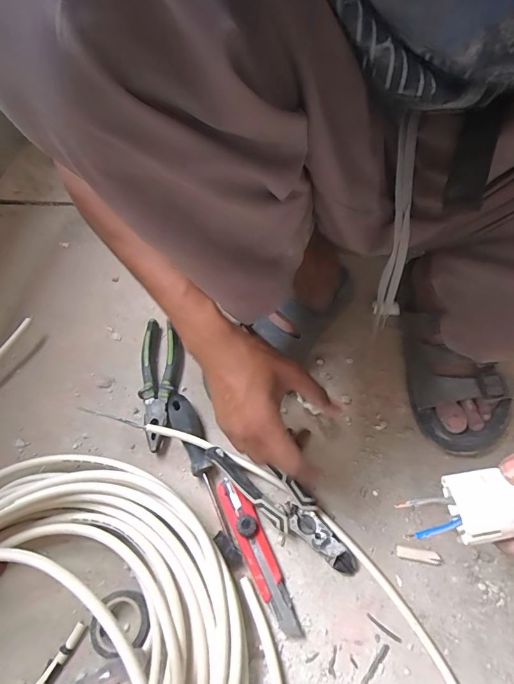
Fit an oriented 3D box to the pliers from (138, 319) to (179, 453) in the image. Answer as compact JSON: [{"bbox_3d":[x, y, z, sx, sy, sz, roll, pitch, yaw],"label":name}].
[{"bbox_3d":[-0.131,0.051,0.527,0.050,0.027,0.186,-8,57,0],"label":"pliers"}]

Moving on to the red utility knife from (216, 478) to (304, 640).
[{"bbox_3d":[0.000,0.221,0.413,0.030,0.022,0.162,-25,59,-11],"label":"red utility knife"}]

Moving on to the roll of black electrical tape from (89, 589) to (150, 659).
[{"bbox_3d":[-0.134,0.276,0.387,0.056,0.023,0.052,-2,58,3],"label":"roll of black electrical tape"}]

